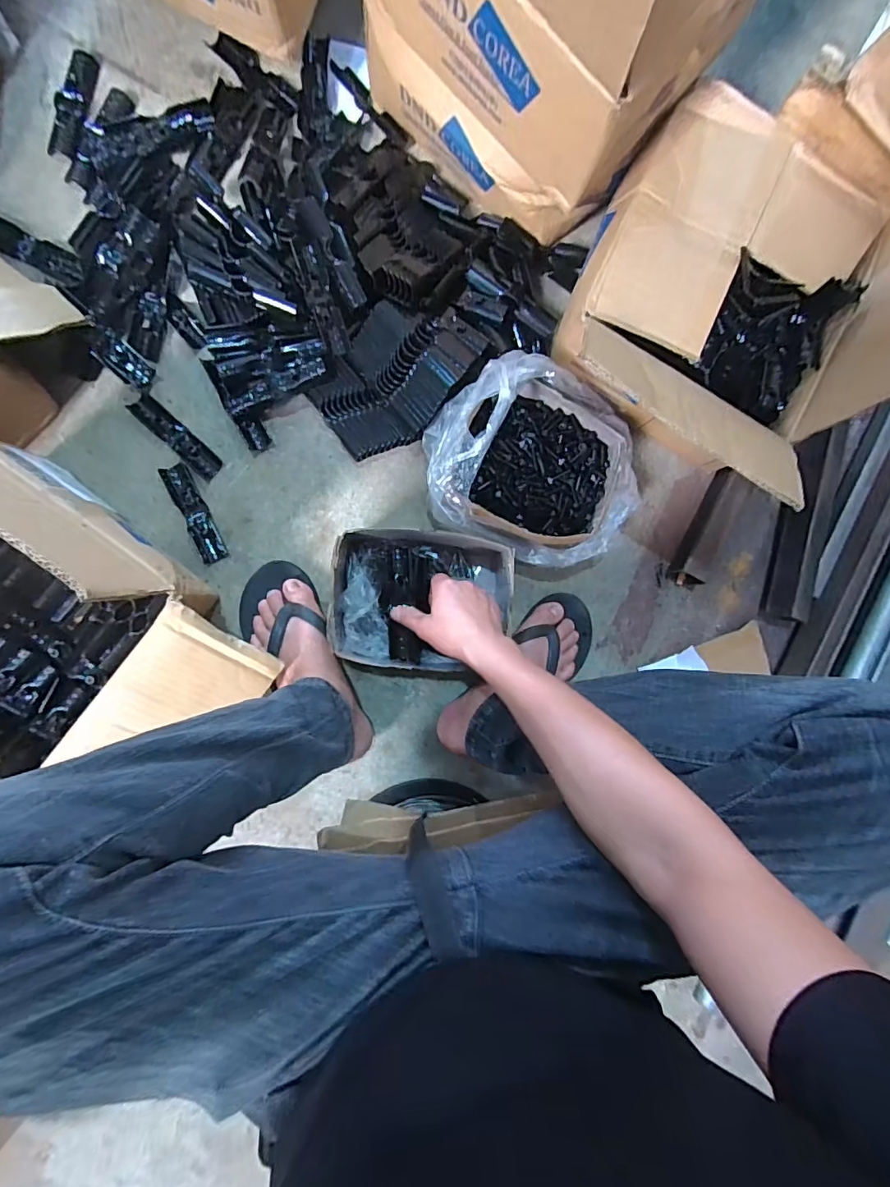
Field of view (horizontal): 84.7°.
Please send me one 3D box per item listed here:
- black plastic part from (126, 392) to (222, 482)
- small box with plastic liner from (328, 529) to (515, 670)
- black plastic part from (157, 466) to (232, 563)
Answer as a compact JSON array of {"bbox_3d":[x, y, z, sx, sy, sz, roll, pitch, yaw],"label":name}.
[{"bbox_3d":[-0.337,-0.196,0.615,0.126,0.008,0.032,42,86,-4],"label":"black plastic part"},{"bbox_3d":[-0.025,0.007,0.600,0.217,0.084,0.165,3,90,-6],"label":"small box with plastic liner"},{"bbox_3d":[-0.316,-0.100,0.616,0.033,0.015,0.125,-24,92,-5],"label":"black plastic part"}]

